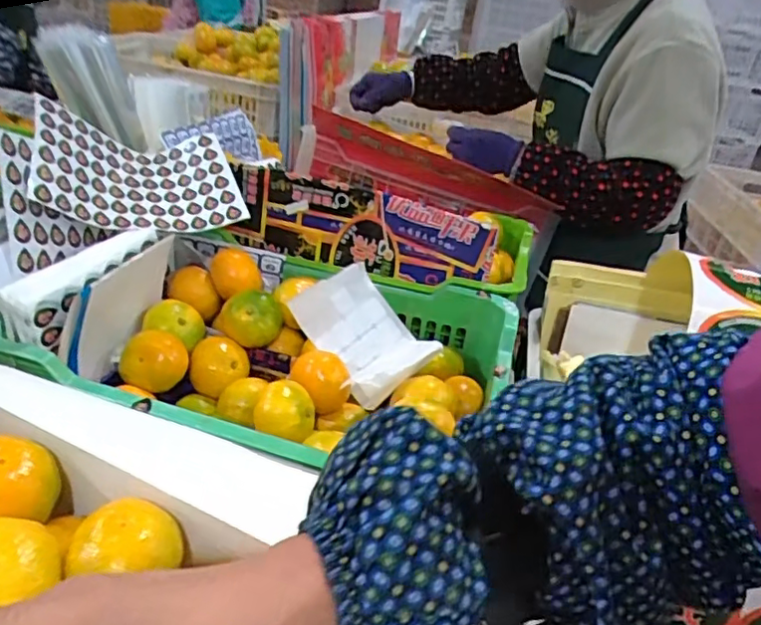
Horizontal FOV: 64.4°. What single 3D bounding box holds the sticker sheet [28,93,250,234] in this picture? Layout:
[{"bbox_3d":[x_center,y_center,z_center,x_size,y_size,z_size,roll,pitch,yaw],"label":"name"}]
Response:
[{"bbox_3d":[-0.281,-0.166,0.700,0.212,0.093,0.171,-8,32,-27],"label":"sticker sheet"}]

